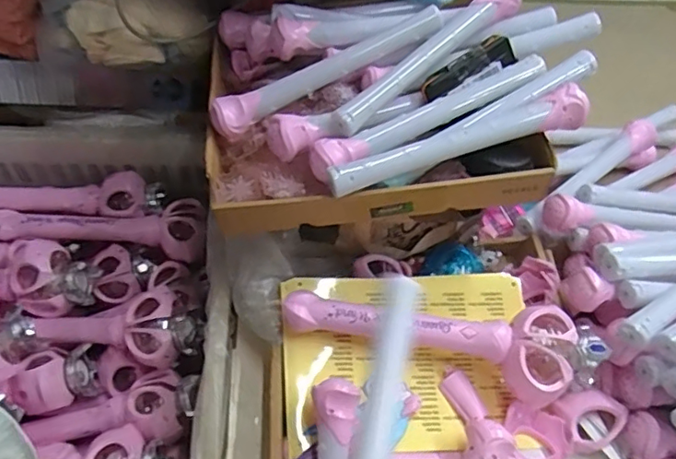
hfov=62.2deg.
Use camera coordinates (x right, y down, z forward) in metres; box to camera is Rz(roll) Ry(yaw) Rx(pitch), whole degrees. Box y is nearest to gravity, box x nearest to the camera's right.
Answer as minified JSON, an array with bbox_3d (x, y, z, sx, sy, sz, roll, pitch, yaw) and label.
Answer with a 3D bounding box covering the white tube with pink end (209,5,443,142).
[{"bbox_3d":[-0.011,-0.199,0.702,0.314,0.037,0.044,-27,57,-6],"label":"white tube with pink end"}]

